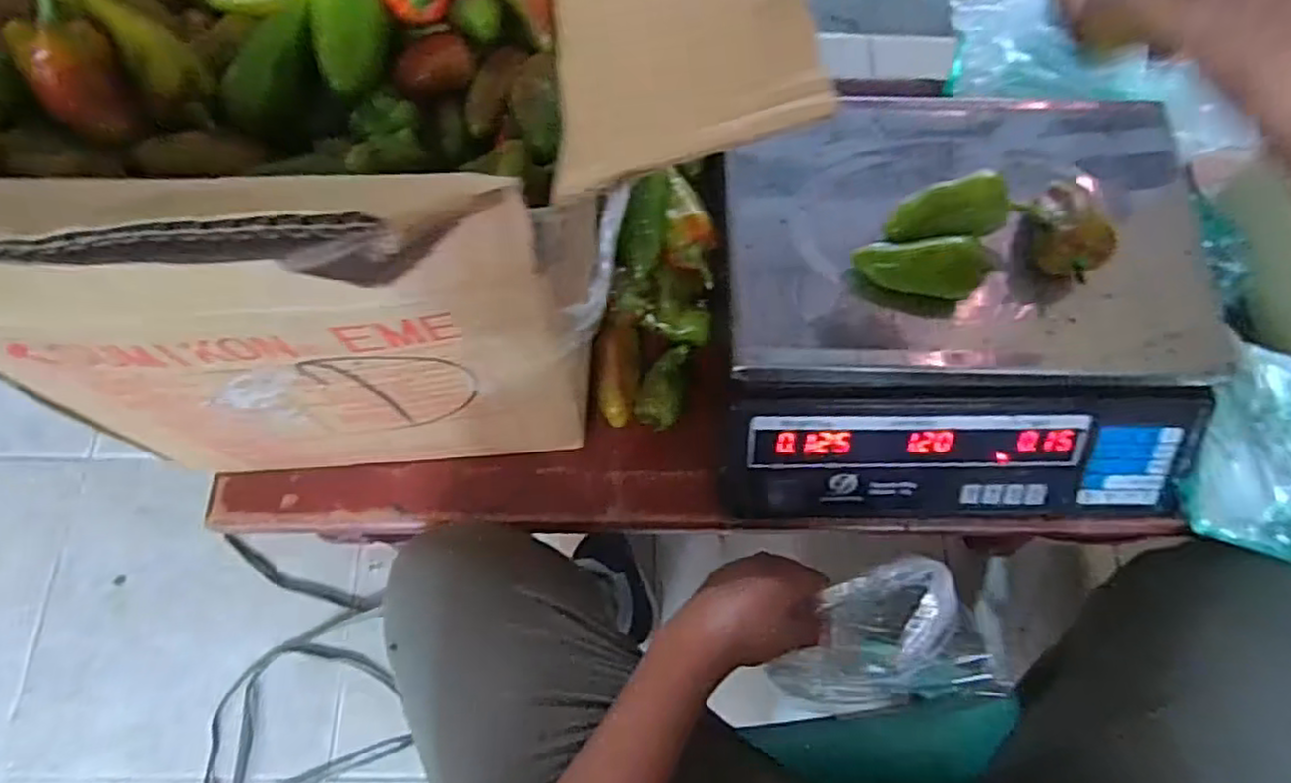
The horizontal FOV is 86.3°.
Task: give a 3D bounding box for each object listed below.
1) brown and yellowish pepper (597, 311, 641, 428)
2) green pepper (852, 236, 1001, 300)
[{"bbox_3d":[-0.021,-0.018,0.548,0.033,0.028,0.093,0,110,-2],"label":"brown and yellowish pepper"},{"bbox_3d":[0.190,-0.087,0.467,0.089,0.026,0.035,10,71,1],"label":"green pepper"}]

